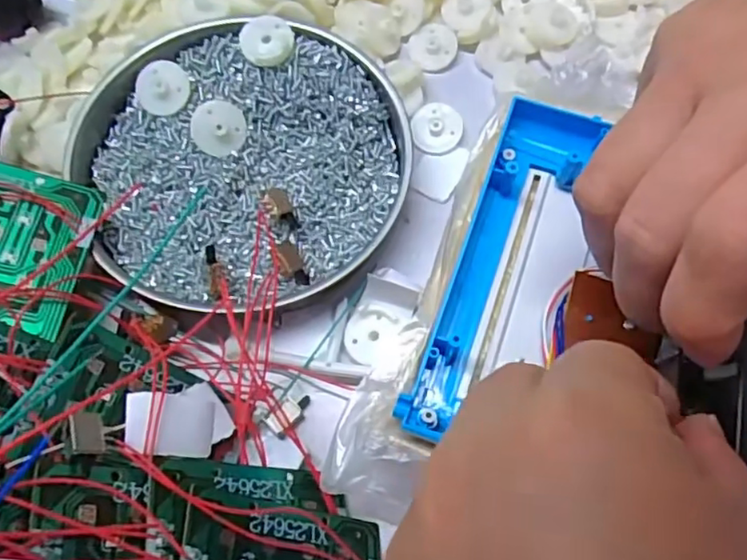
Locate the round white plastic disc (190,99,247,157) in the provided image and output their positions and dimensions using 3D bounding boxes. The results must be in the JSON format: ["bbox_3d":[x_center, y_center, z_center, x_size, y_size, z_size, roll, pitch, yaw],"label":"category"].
[{"bbox_3d":[-0.066,-0.065,0.265,0.023,0.005,0.023,0,92,-18],"label":"round white plastic disc"}]

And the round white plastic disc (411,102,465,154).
[{"bbox_3d":[0.029,-0.068,0.279,0.023,0.006,0.022,0,69,0],"label":"round white plastic disc"}]

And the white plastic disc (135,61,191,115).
[{"bbox_3d":[-0.091,-0.083,0.270,0.022,0.005,0.022,0,89,-6],"label":"white plastic disc"}]

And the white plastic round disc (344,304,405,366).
[{"bbox_3d":[0.000,0.021,0.241,0.021,0.005,0.023,0,69,0],"label":"white plastic round disc"}]

